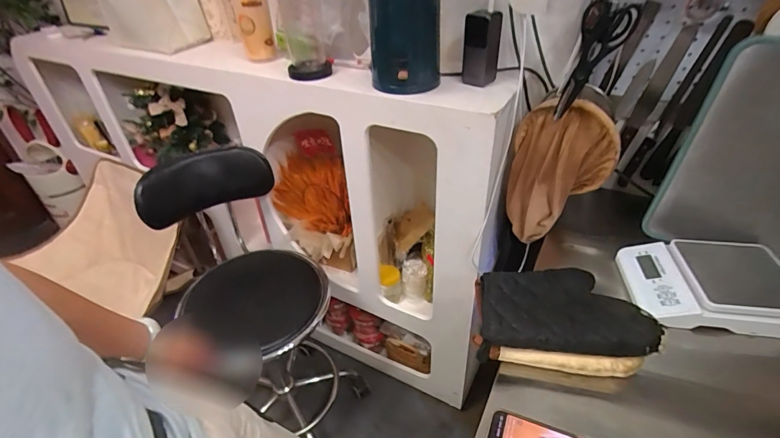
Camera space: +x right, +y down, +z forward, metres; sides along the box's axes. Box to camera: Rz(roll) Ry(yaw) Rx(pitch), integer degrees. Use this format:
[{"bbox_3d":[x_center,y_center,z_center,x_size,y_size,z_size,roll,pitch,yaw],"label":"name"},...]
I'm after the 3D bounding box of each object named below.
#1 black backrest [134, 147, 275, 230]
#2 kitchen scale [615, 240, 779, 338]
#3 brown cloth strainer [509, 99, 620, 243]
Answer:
[{"bbox_3d":[-0.471,-0.088,1.047,0.322,0.149,0.046,-19,35,-21],"label":"black backrest"},{"bbox_3d":[0.497,0.100,0.633,0.231,0.054,0.158,3,38,9],"label":"kitchen scale"},{"bbox_3d":[0.320,-0.093,0.775,0.160,0.236,0.143,0,37,5],"label":"brown cloth strainer"}]

